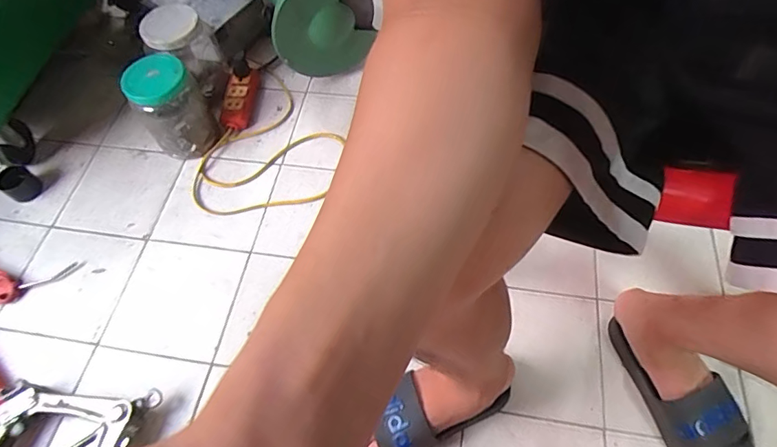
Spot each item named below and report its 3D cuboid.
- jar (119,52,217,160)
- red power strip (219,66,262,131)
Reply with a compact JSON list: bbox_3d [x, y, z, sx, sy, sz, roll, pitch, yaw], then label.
[{"bbox_3d":[-0.410,-0.220,0.906,0.112,0.184,0.123,-1,60,2],"label":"jar"},{"bbox_3d":[-0.310,-0.264,1.005,0.058,0.046,0.152,3,60,4],"label":"red power strip"}]

